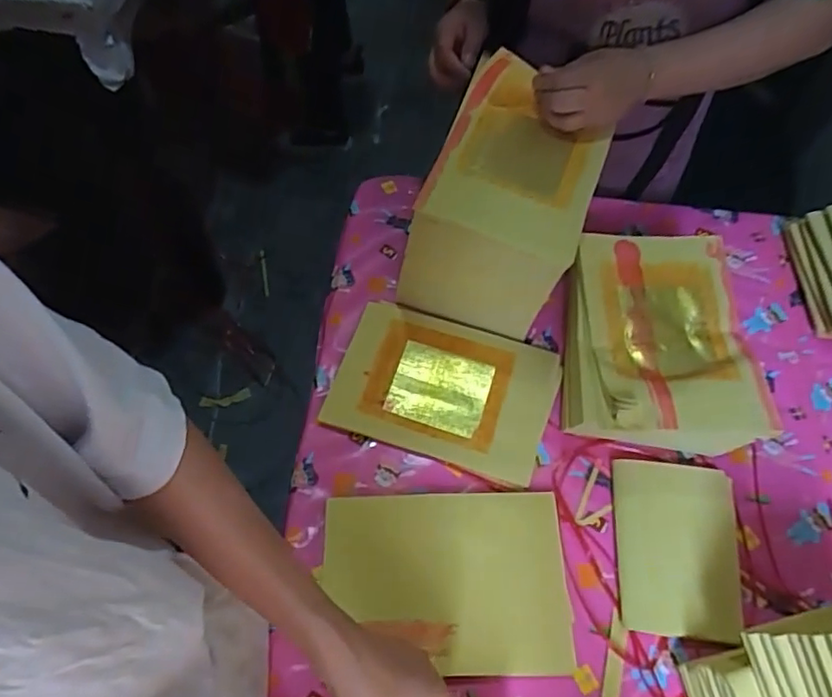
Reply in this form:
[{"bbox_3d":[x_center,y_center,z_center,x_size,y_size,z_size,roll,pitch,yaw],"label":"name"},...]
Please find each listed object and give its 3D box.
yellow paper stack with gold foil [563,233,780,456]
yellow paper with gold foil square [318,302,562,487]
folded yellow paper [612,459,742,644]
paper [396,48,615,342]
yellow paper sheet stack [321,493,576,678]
[{"bbox_3d":[0.243,-0.001,0.645,0.175,0.109,0.227,1,62,-1],"label":"yellow paper stack with gold foil"},{"bbox_3d":[0.030,0.044,0.676,0.234,0.017,0.161,17,63,7],"label":"yellow paper with gold foil square"},{"bbox_3d":[0.254,0.193,0.590,0.111,0.028,0.158,7,62,2],"label":"folded yellow paper"},{"bbox_3d":[0.098,-0.158,0.668,0.170,0.193,0.205,23,64,10],"label":"paper"},{"bbox_3d":[0.028,0.219,0.573,0.224,0.030,0.157,0,62,-2],"label":"yellow paper sheet stack"}]

